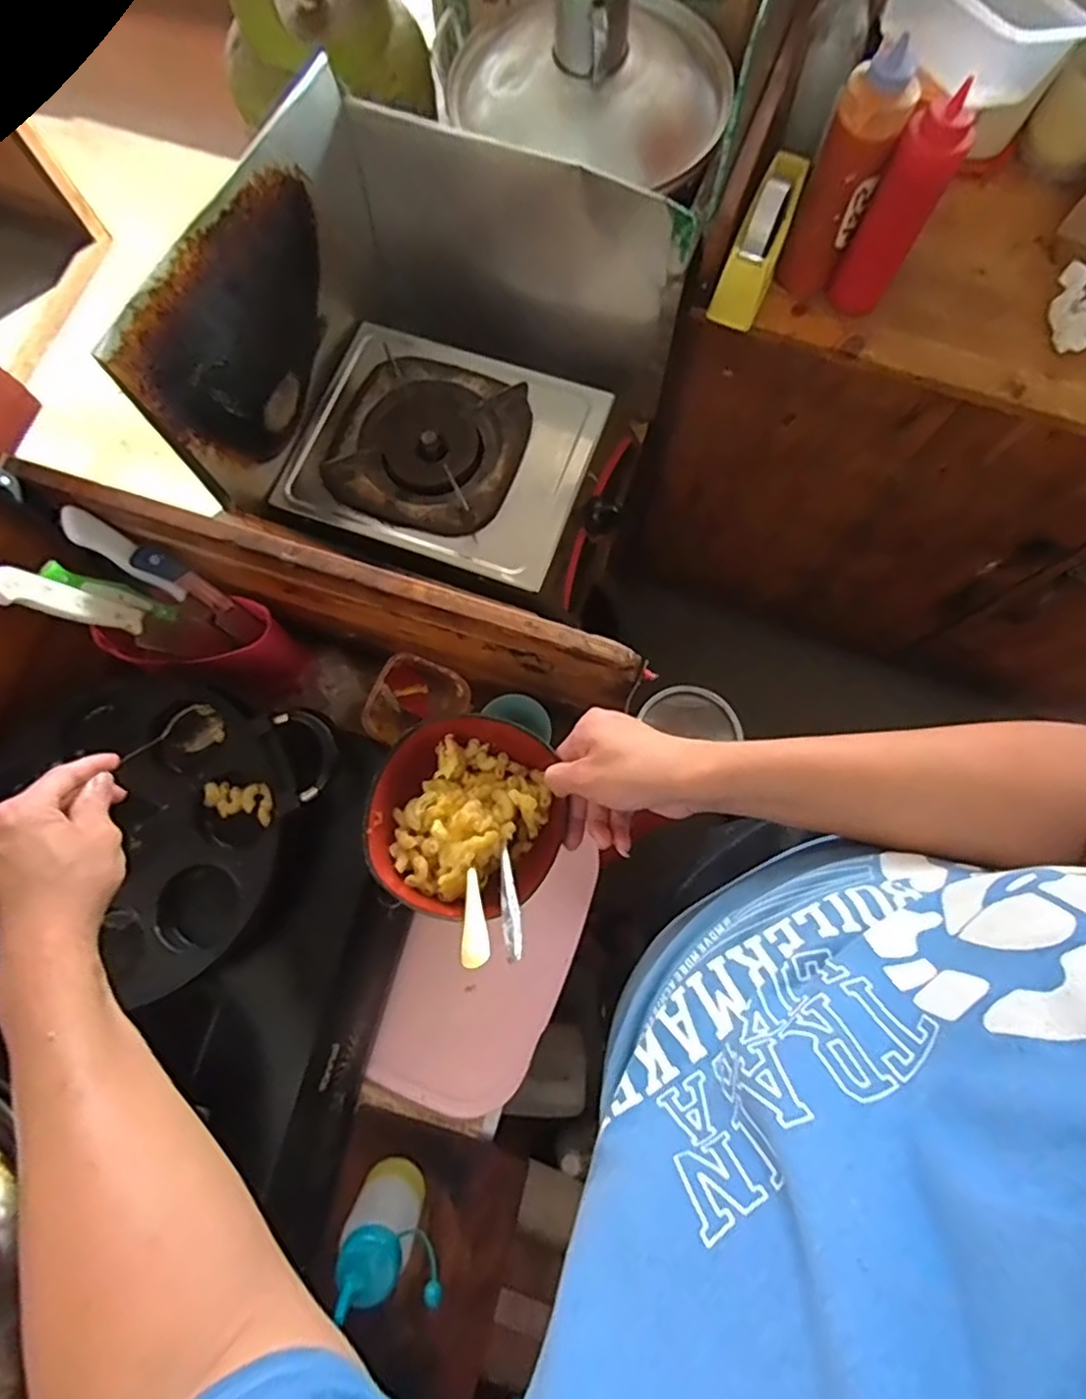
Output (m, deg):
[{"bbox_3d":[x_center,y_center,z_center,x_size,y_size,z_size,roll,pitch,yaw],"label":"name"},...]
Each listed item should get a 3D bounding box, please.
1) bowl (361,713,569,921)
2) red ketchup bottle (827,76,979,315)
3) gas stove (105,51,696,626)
[{"bbox_3d":[-0.060,0.089,0.511,0.150,0.054,0.150,0,76,1],"label":"bowl"},{"bbox_3d":[0.390,-0.533,0.704,0.065,0.207,0.056,28,79,8],"label":"red ketchup bottle"},{"bbox_3d":[-0.100,-0.358,0.699,0.424,0.294,0.378,14,77,5],"label":"gas stove"}]

